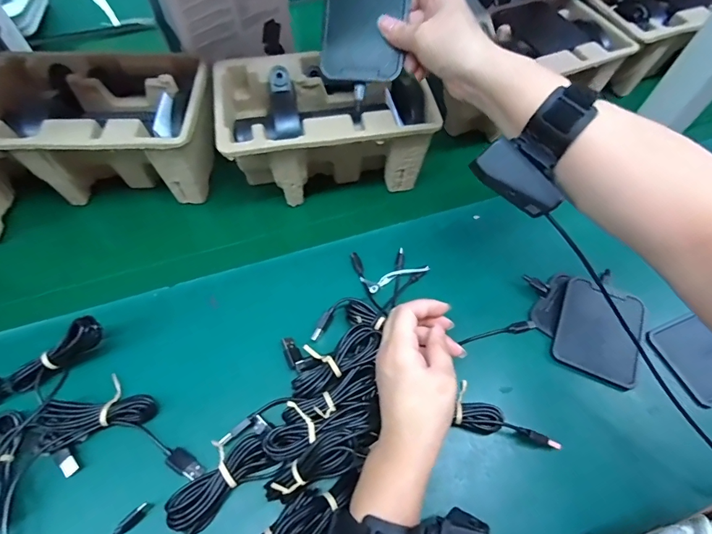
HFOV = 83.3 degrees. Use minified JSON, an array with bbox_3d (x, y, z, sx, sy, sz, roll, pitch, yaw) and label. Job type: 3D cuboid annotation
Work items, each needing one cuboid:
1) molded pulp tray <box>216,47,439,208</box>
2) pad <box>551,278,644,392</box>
[{"bbox_3d":[-0.034,-0.166,0.463,0.216,0.104,0.142,-9,65,-5],"label":"molded pulp tray"},{"bbox_3d":[0.241,0.063,0.395,0.077,0.005,0.095,22,66,10],"label":"pad"}]

